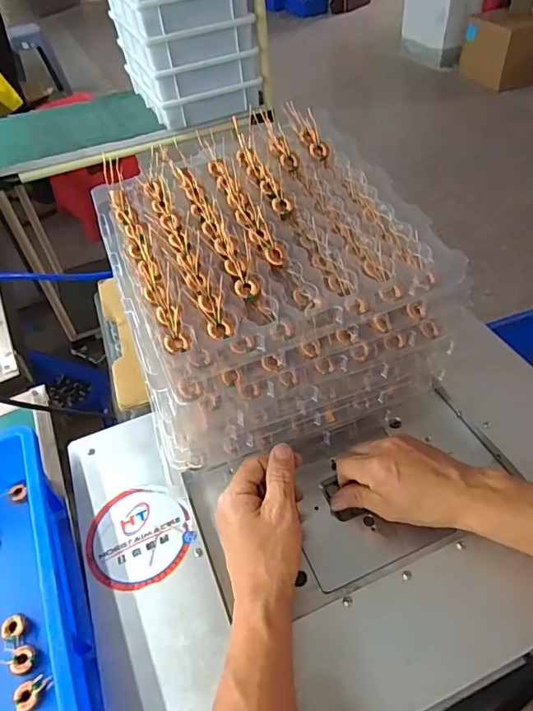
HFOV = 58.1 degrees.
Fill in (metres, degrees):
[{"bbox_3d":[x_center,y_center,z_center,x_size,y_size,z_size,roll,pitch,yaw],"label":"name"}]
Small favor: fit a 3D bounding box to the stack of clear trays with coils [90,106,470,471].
[{"bbox_3d":[0.000,-0.070,0.524,0.293,0.205,0.280,-17,46,-10],"label":"stack of clear trays with coils"}]

